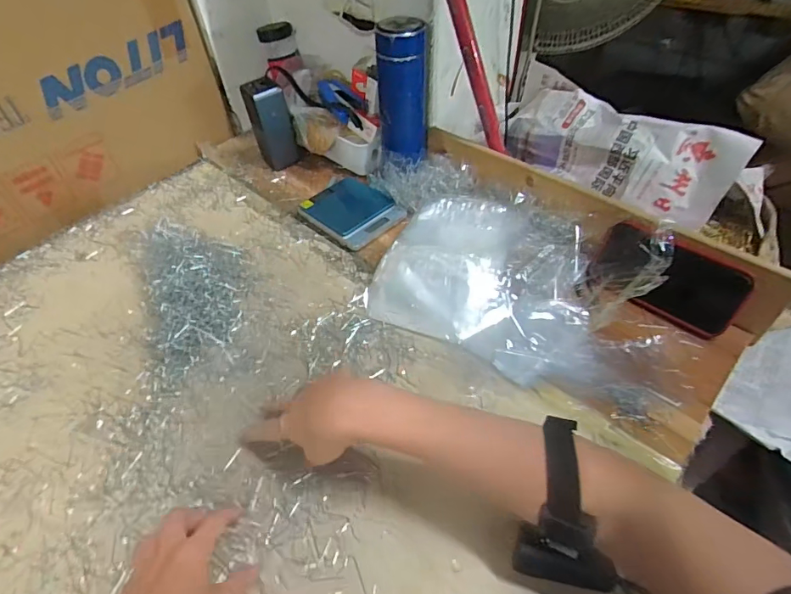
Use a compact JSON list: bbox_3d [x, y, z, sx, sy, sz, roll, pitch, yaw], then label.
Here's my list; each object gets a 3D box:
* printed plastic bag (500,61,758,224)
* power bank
[{"bbox_3d":[0.280,-0.204,0.628,0.309,0.124,0.060,35,24,29],"label":"printed plastic bag"},{"bbox_3d":[-0.192,-0.263,0.740,0.056,0.130,0.047,-36,57,-24],"label":"power bank"}]

